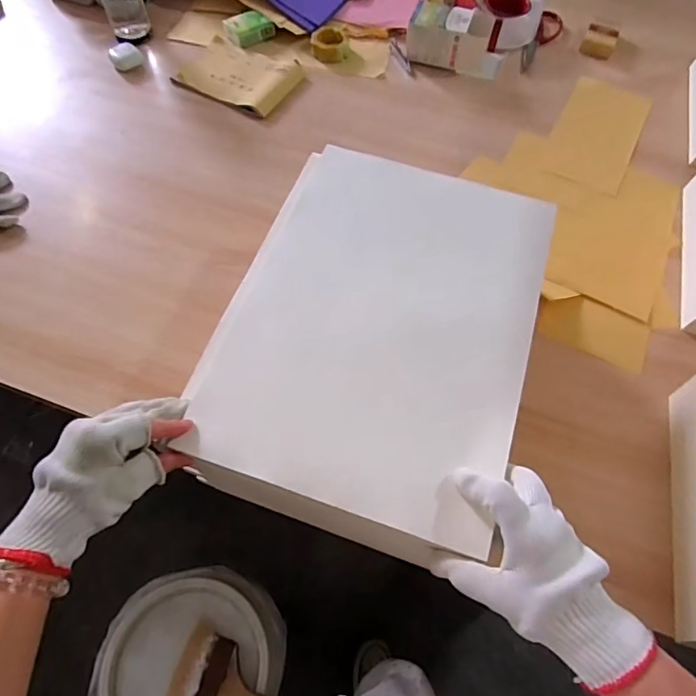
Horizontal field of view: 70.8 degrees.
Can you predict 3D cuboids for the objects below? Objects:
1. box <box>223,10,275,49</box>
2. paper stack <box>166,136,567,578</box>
[{"bbox_3d":[-0.178,-0.579,0.888,0.078,0.024,0.065,-27,66,-15],"label":"box"},{"bbox_3d":[0.028,-0.026,0.459,0.277,0.032,0.372,18,62,8],"label":"paper stack"}]

